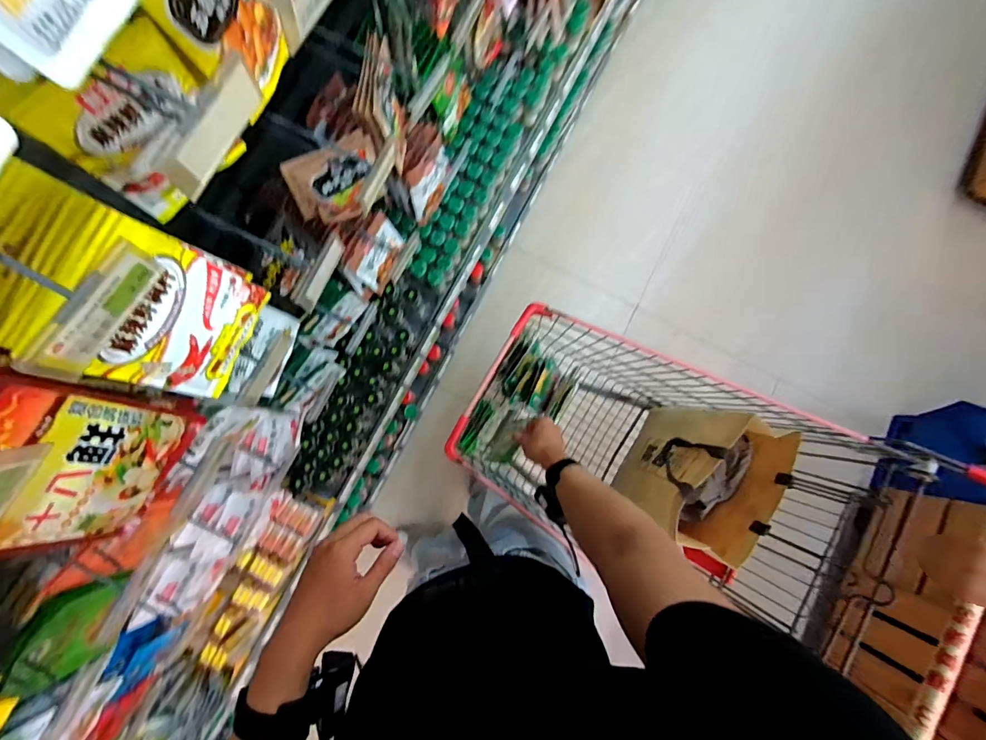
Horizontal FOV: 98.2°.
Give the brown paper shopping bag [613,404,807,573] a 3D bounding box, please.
[{"bbox_3d":[0.429,0.218,0.920,0.192,0.308,0.260,26,84,0],"label":"brown paper shopping bag"}]

